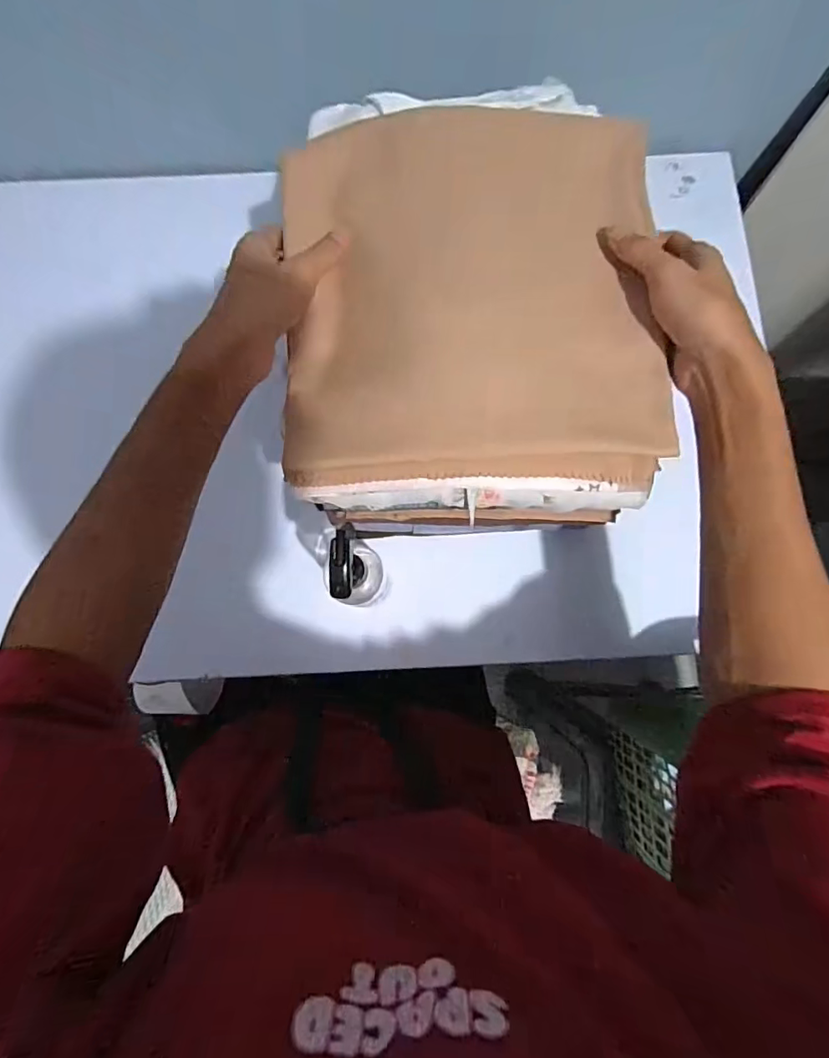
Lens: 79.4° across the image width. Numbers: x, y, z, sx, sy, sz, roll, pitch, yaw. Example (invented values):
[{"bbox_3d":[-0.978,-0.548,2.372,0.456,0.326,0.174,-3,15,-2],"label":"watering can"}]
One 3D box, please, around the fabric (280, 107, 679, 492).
[{"bbox_3d":[0.041,-0.172,0.361,0.262,0.028,0.277,-2,80,0],"label":"fabric"}]

